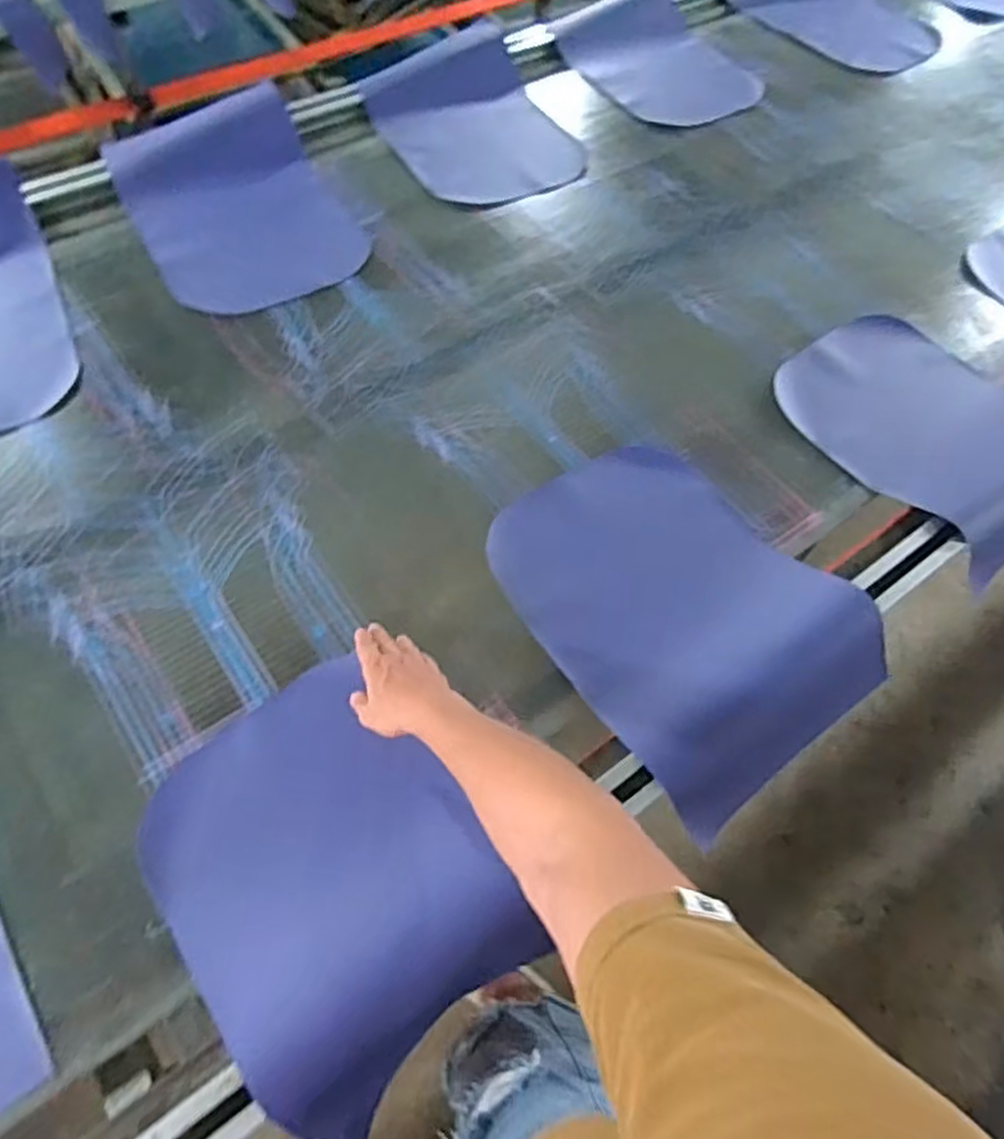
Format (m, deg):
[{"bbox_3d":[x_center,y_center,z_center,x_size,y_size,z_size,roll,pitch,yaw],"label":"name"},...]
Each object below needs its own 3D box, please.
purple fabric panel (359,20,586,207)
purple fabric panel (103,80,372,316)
[{"bbox_3d":[-0.068,-0.911,1.449,0.346,0.074,0.507,-23,63,-16],"label":"purple fabric panel"},{"bbox_3d":[-0.470,-0.648,1.257,0.345,0.046,0.555,-22,63,-16],"label":"purple fabric panel"}]

